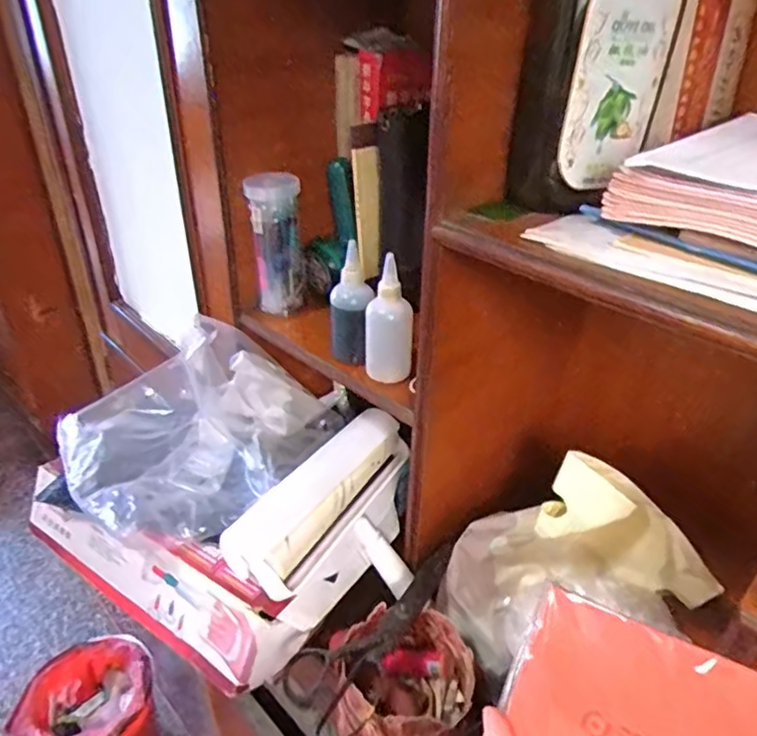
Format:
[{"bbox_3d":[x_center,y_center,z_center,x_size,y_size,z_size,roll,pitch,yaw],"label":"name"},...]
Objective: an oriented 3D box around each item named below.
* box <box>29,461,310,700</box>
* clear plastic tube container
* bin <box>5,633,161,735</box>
[{"bbox_3d":[-0.238,0.204,0.619,0.353,0.095,0.067,21,37,27],"label":"box"},{"bbox_3d":[-0.115,-0.139,0.671,0.053,0.157,0.043,-1,33,-3],"label":"clear plastic tube container"},{"bbox_3d":[-0.636,0.833,1.383,0.246,0.334,0.259,1,33,-1],"label":"bin"}]

